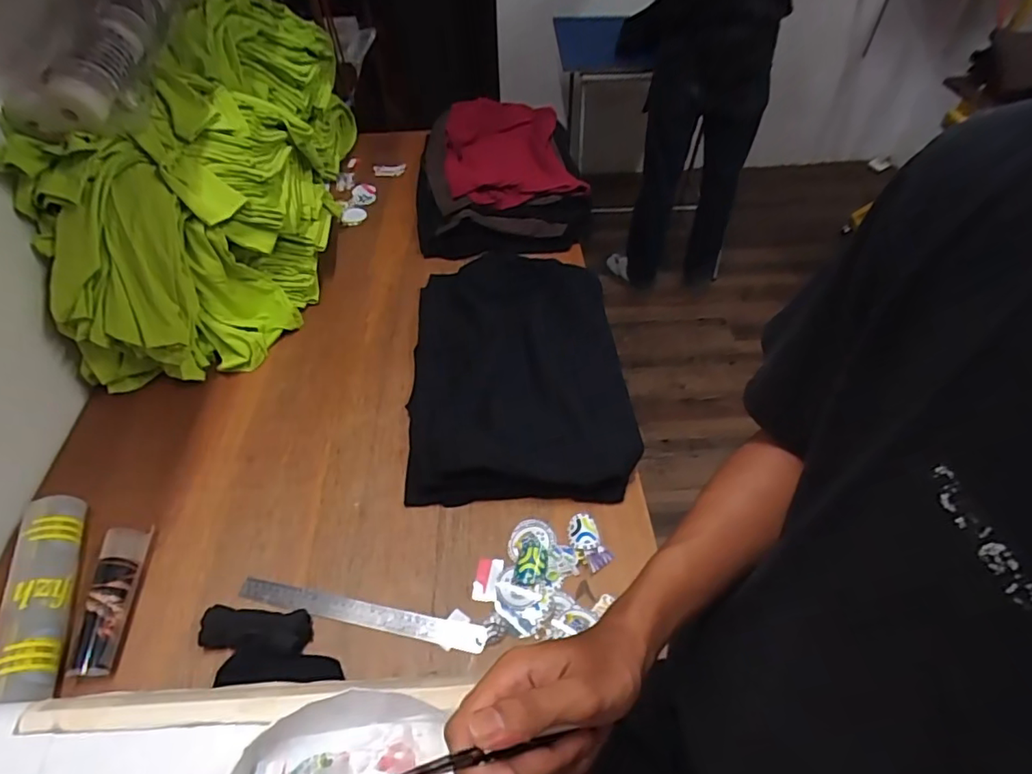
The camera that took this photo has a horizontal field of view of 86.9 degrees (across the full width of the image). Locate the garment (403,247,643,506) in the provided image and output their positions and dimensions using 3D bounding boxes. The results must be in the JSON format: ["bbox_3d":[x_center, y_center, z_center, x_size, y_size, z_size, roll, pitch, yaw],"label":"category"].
[{"bbox_3d":[0.001,-0.047,0.935,0.351,0.055,0.510,-3,49,-3],"label":"garment"}]

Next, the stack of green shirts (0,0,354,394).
[{"bbox_3d":[-0.557,-0.438,1.061,0.347,0.371,0.851,1,49,1],"label":"stack of green shirts"}]

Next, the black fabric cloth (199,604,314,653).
[{"bbox_3d":[-0.317,0.295,0.664,0.127,0.033,0.050,3,49,3],"label":"black fabric cloth"}]

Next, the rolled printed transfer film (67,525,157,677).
[{"bbox_3d":[-0.503,0.257,0.678,0.042,0.033,0.181,-8,49,-7],"label":"rolled printed transfer film"}]

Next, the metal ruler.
[{"bbox_3d":[-0.196,0.287,0.692,0.320,0.006,0.030,10,57,8],"label":"metal ruler"}]

